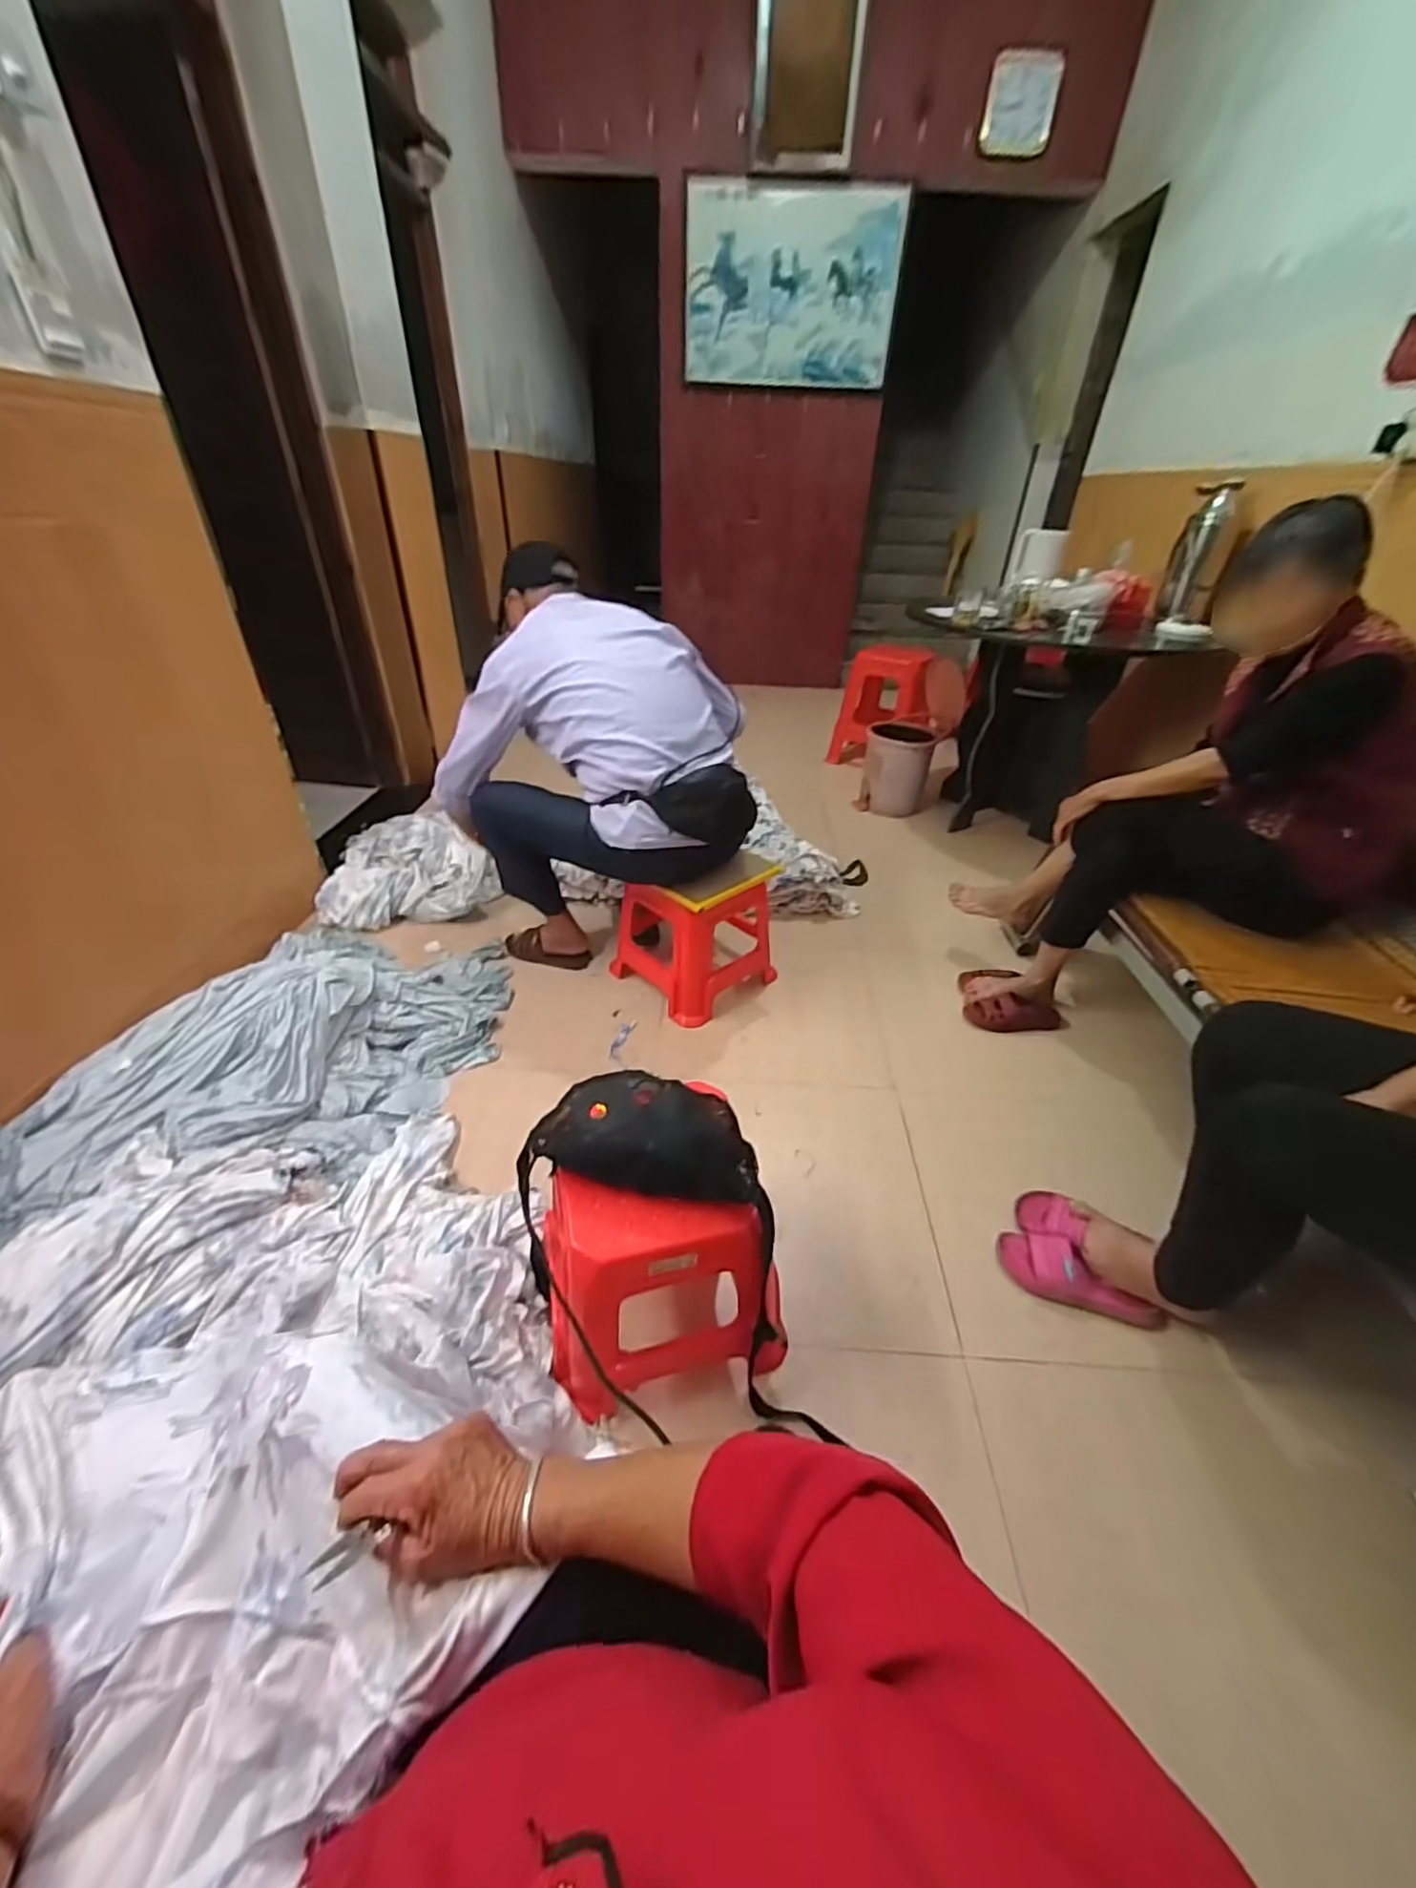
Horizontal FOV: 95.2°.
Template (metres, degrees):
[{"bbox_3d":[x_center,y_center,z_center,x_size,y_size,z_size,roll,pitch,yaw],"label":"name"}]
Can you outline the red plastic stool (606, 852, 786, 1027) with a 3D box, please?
[{"bbox_3d":[-0.026,-0.056,1.580,0.312,0.325,0.312,-27,45,-35],"label":"red plastic stool"}]

